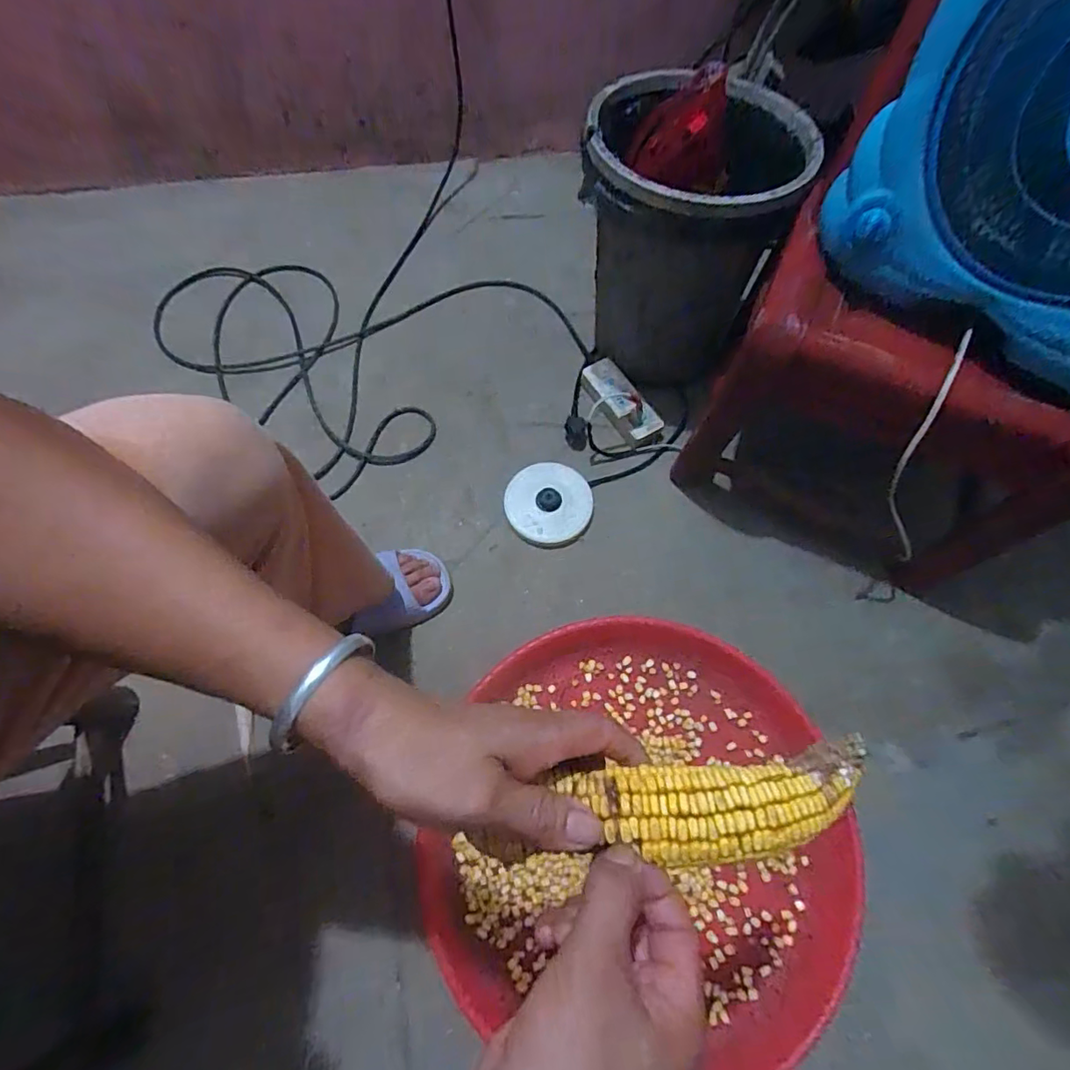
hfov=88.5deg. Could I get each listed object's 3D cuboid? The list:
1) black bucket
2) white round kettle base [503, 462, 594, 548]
[{"bbox_3d":[0.196,-0.430,0.774,0.246,0.290,0.266,1,68,-2],"label":"black bucket"},{"bbox_3d":[0.021,-0.047,0.794,0.120,0.027,0.126,1,68,-2],"label":"white round kettle base"}]

